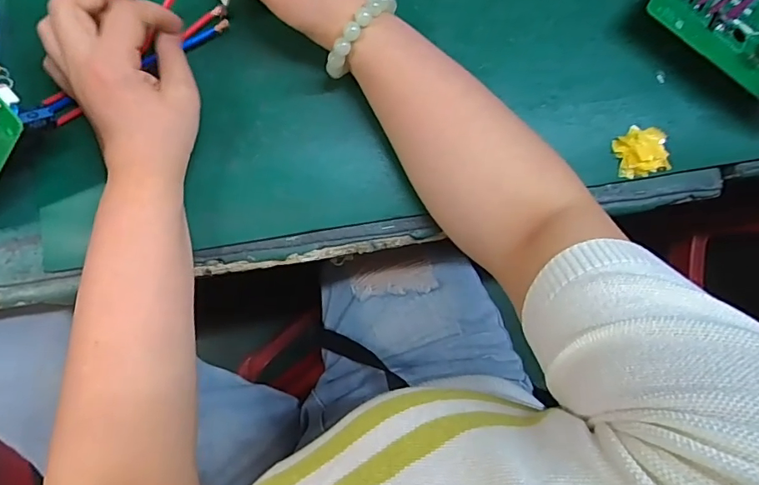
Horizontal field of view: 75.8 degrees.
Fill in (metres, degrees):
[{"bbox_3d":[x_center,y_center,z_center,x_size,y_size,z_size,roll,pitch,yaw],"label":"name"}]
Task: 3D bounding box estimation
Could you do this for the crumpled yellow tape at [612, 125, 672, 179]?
[{"bbox_3d":[0.222,-0.077,0.407,0.046,0.016,0.040,-15,88,-6],"label":"crumpled yellow tape"}]

